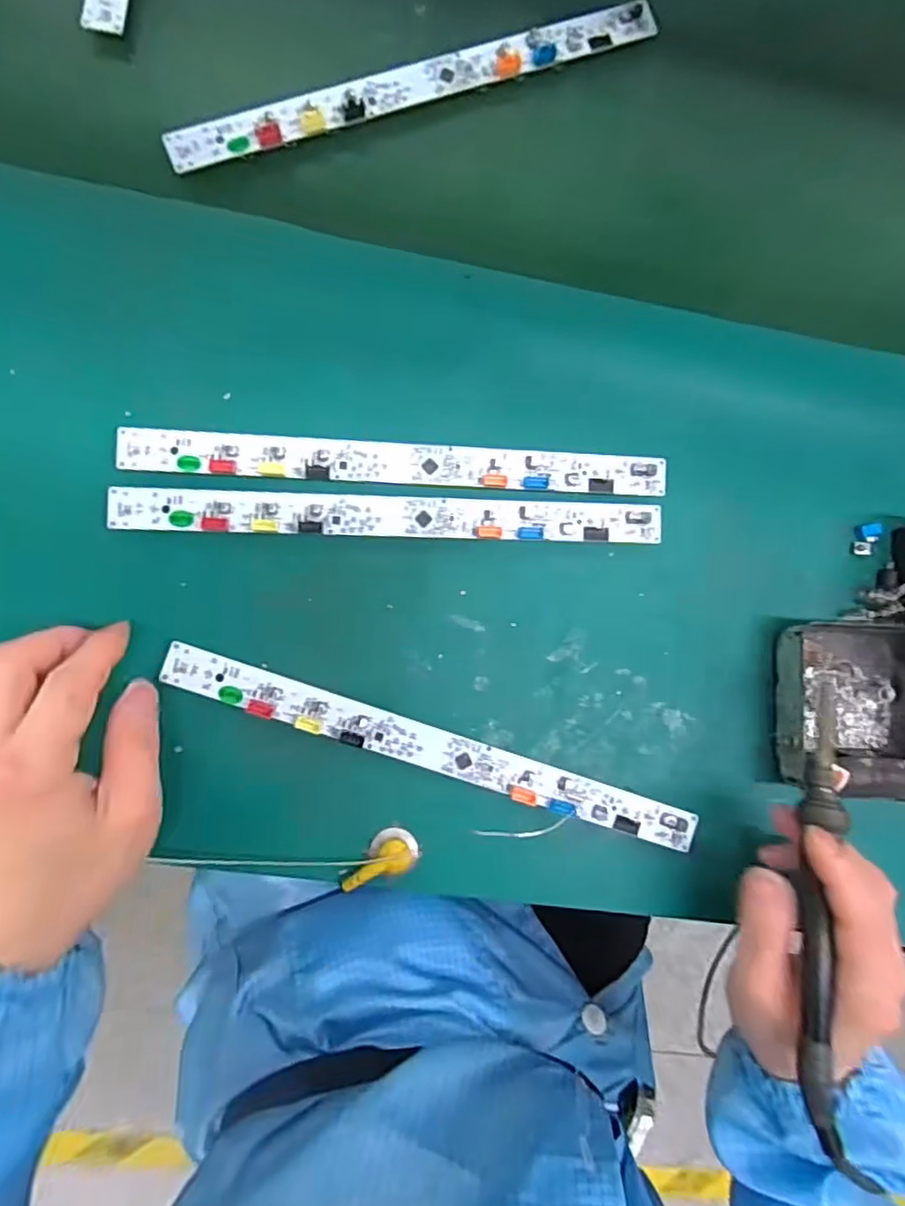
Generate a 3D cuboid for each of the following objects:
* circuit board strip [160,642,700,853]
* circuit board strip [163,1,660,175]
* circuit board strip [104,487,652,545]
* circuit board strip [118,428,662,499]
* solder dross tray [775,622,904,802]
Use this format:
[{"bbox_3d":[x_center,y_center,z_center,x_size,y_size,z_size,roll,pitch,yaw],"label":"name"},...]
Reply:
[{"bbox_3d":[-0.007,0.078,0.331,0.286,0.006,0.021,19,86,-5],"label":"circuit board strip"},{"bbox_3d":[-0.017,-0.295,0.357,0.288,0.006,0.022,-22,91,-7],"label":"circuit board strip"},{"bbox_3d":[-0.029,-0.046,0.339,0.287,0.010,0.023,1,85,-7],"label":"circuit board strip"},{"bbox_3d":[-0.025,-0.075,0.339,0.287,0.006,0.023,2,85,-7],"label":"circuit board strip"},{"bbox_3d":[0.226,0.058,0.354,0.084,0.037,0.095,-1,86,-7],"label":"solder dross tray"}]

